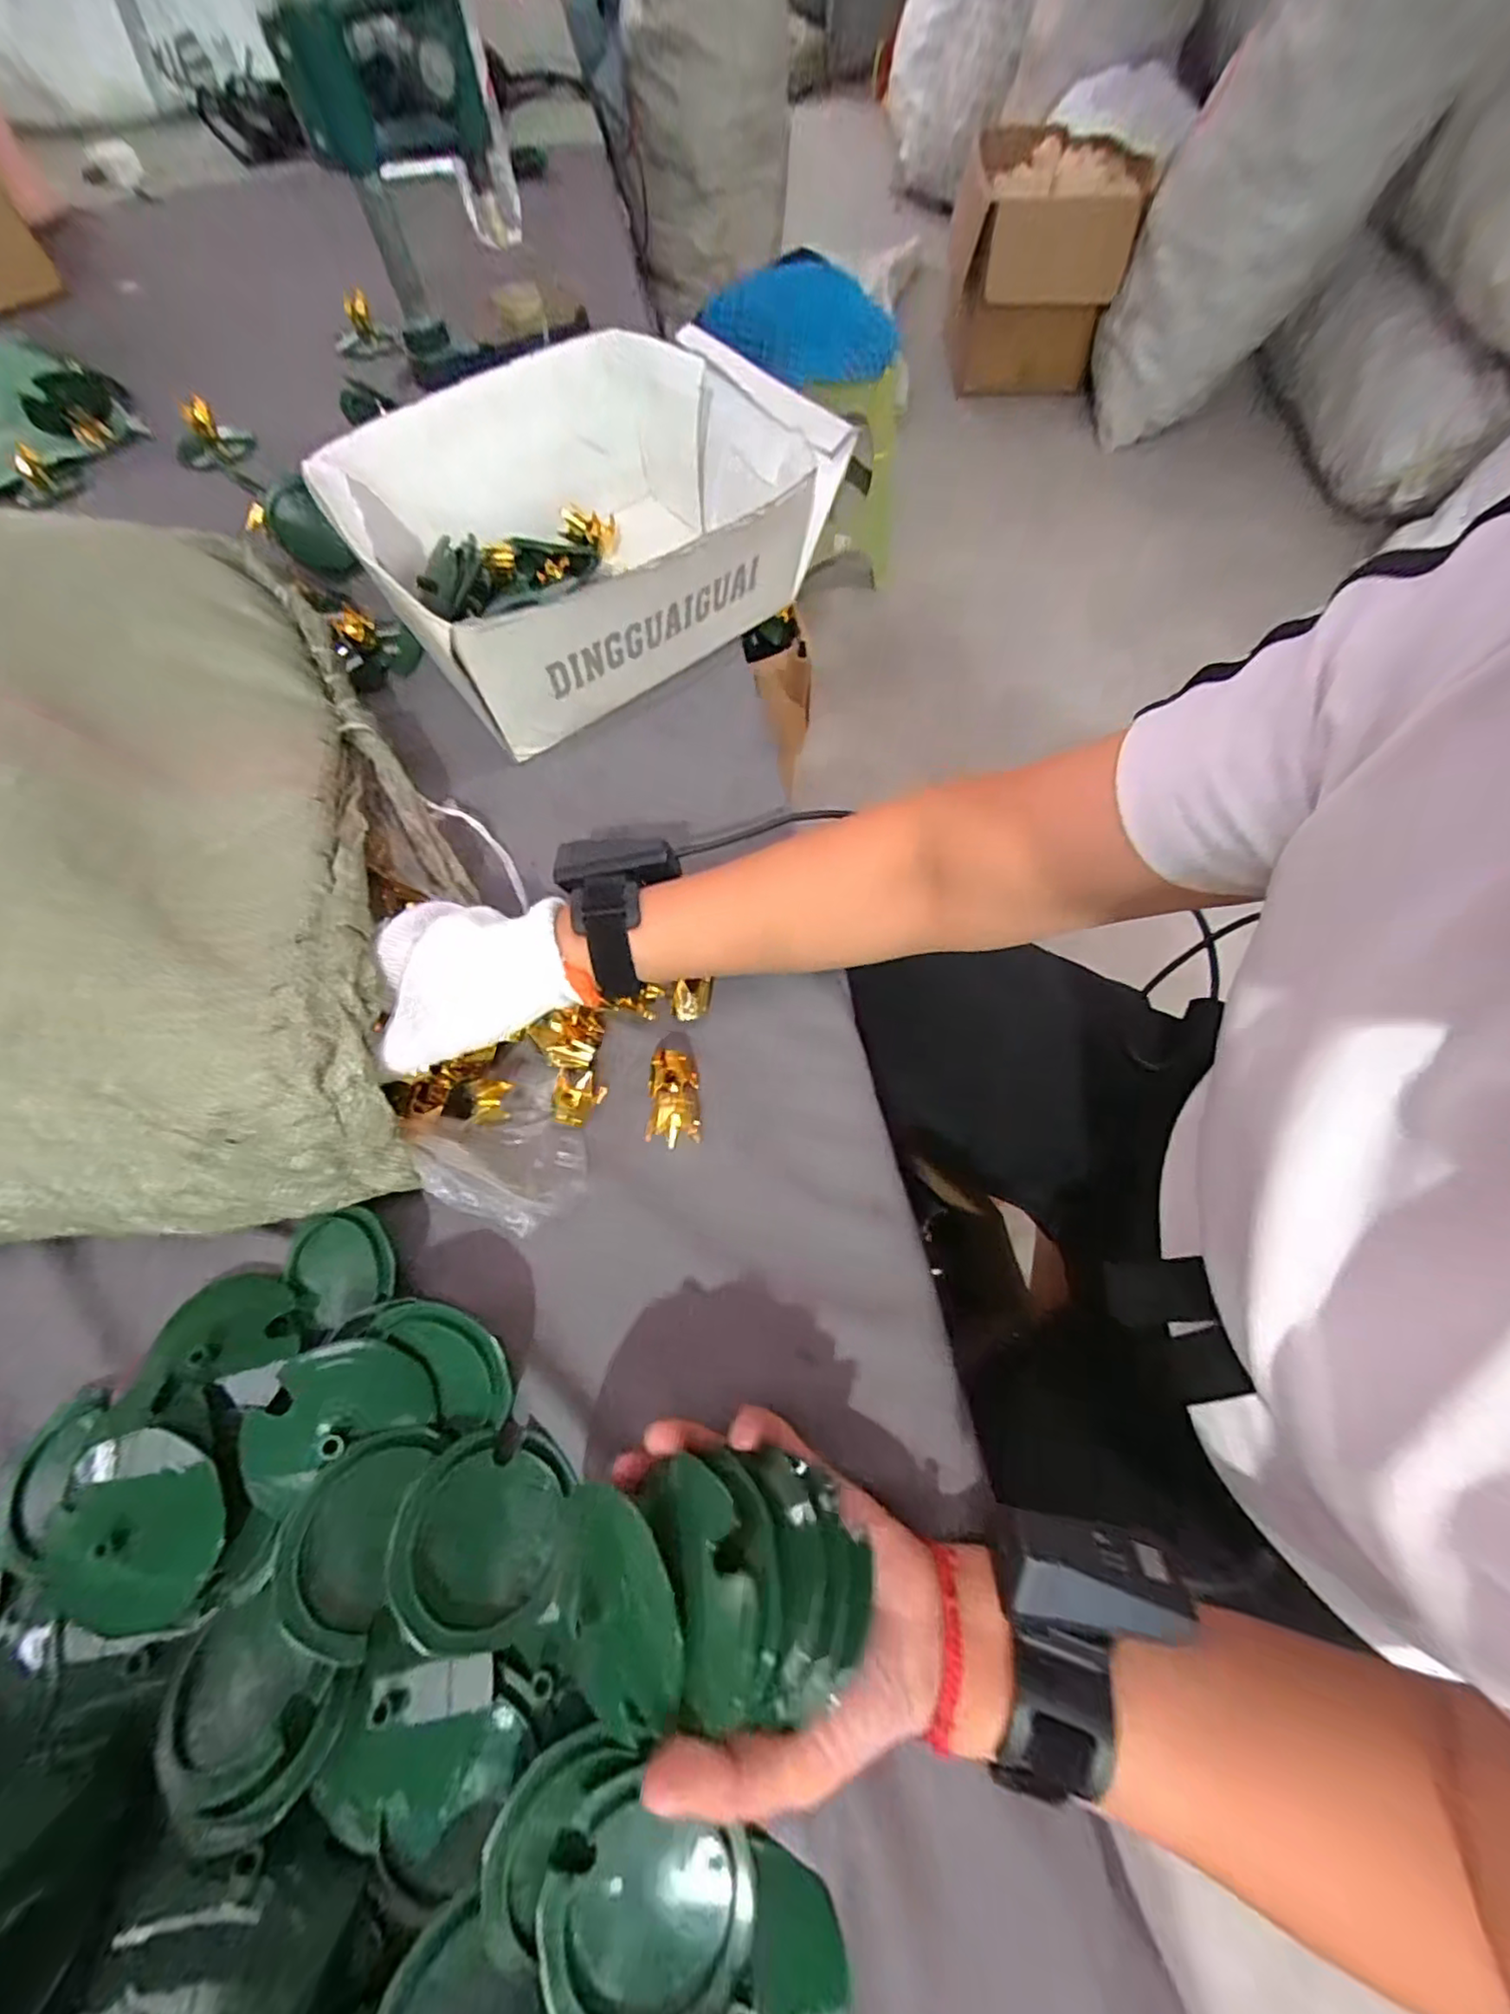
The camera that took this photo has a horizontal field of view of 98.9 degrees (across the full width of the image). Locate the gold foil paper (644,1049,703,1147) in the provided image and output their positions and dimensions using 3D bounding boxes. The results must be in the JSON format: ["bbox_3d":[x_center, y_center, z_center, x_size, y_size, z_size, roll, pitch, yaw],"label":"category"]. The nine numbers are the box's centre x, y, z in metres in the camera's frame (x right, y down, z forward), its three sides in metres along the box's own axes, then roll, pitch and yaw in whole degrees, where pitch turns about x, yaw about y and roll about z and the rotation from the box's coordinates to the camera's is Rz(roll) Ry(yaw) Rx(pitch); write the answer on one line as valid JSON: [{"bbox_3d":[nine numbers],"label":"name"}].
[{"bbox_3d":[-0.045,0.050,0.364,0.028,0.016,0.050,-1,67,2],"label":"gold foil paper"}]

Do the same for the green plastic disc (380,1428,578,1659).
[{"bbox_3d":[-0.120,0.229,0.281,0.066,0.006,0.072,8,60,-15],"label":"green plastic disc"}]

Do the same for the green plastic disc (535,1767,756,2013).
[{"bbox_3d":[-0.041,0.339,0.242,0.073,0.013,0.067,-1,67,2],"label":"green plastic disc"}]

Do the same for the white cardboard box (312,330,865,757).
[{"bbox_3d":[-0.112,-0.361,0.491,0.317,0.111,0.249,-34,70,-13],"label":"white cardboard box"}]

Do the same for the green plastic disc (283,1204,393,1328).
[{"bbox_3d":[-0.217,0.135,0.338,0.061,0.014,0.054,-30,72,12],"label":"green plastic disc"}]

